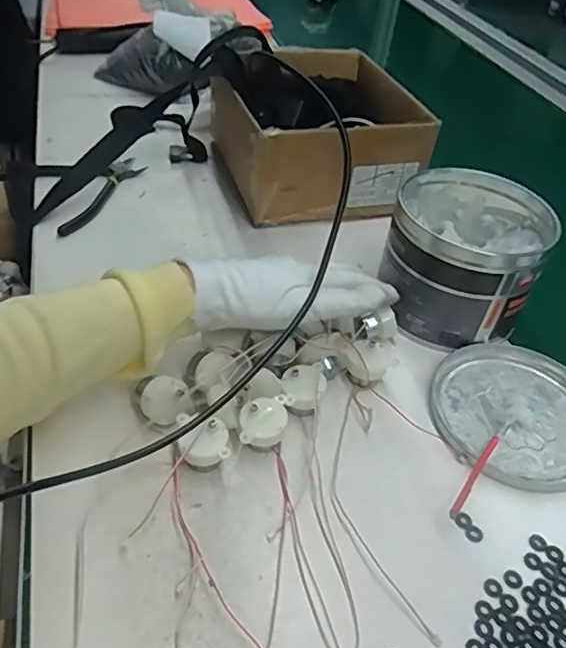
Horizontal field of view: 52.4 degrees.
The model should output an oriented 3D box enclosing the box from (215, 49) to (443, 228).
[{"bbox_3d":[0.034,-0.212,0.647,0.191,0.111,0.207,-10,46,-17],"label":"box"}]

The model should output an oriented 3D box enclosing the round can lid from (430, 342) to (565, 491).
[{"bbox_3d":[0.181,0.064,0.439,0.126,0.013,0.132,4,44,-4],"label":"round can lid"}]

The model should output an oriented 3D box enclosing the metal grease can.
[{"bbox_3d":[0.153,-0.063,0.493,0.123,0.113,0.134,4,44,-4],"label":"metal grease can"}]

